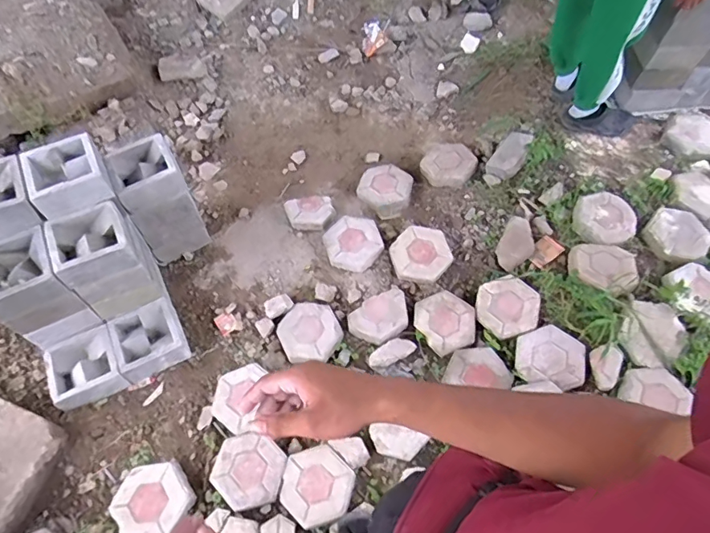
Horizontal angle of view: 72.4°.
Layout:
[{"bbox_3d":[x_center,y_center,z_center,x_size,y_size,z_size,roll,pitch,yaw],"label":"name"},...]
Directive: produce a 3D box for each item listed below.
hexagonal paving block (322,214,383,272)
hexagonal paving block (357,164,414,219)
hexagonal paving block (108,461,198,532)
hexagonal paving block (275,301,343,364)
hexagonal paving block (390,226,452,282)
[{"bbox_3d":[-0.003,-0.086,1.782,0.211,0.071,0.213,-23,63,-13],"label":"hexagonal paving block"},{"bbox_3d":[0.129,-0.314,1.926,0.200,0.065,0.235,-38,68,-20],"label":"hexagonal paving block"},{"bbox_3d":[-0.578,0.669,1.381,0.229,0.061,0.212,-37,66,-19],"label":"hexagonal paving block"},{"bbox_3d":[-0.150,0.223,1.627,0.207,0.048,0.222,-24,62,-12],"label":"hexagonal paving block"},{"bbox_3d":[0.239,-0.052,1.738,0.224,0.066,0.199,9,61,5],"label":"hexagonal paving block"}]

